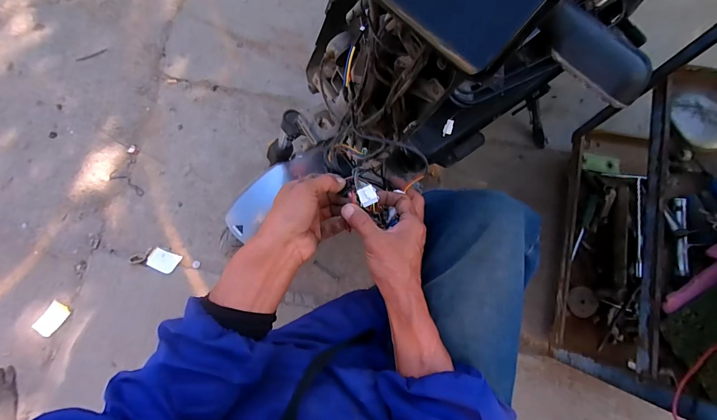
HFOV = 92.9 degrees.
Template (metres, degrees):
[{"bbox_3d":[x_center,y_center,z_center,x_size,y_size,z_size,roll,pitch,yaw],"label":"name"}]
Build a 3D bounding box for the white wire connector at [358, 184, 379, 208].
[{"bbox_3d":[0.012,-0.019,0.435,0.024,0.007,0.025,-18,77,-2],"label":"white wire connector"}]

